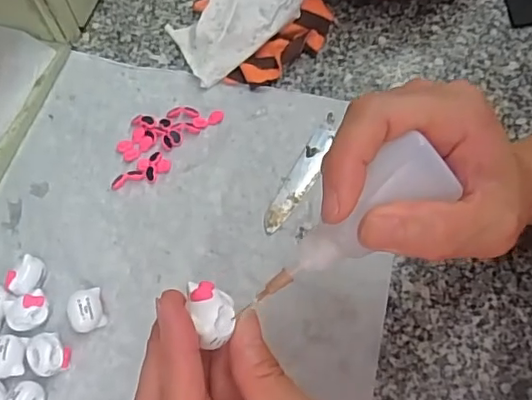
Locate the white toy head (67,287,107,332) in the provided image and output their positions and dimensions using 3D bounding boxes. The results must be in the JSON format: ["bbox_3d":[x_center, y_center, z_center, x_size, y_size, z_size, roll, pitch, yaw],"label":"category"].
[{"bbox_3d":[-0.114,0.069,0.352,0.020,0.020,0.025,-12,66,-5],"label":"white toy head"}]

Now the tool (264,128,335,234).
[{"bbox_3d":[0.024,-0.015,0.398,0.018,0.004,0.090,28,69,13],"label":"tool"}]

